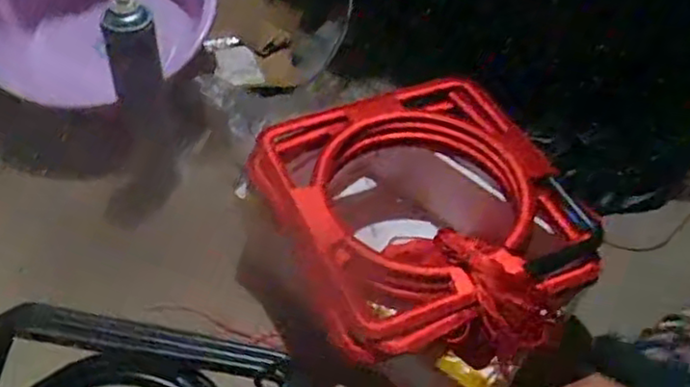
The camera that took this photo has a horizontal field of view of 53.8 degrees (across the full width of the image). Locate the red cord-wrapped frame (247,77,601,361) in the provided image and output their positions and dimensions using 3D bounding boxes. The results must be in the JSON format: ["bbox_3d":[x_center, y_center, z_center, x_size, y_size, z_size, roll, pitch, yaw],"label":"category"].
[{"bbox_3d":[0.107,0.027,0.854,0.357,0.084,0.383,-18,52,-19],"label":"red cord-wrapped frame"}]

